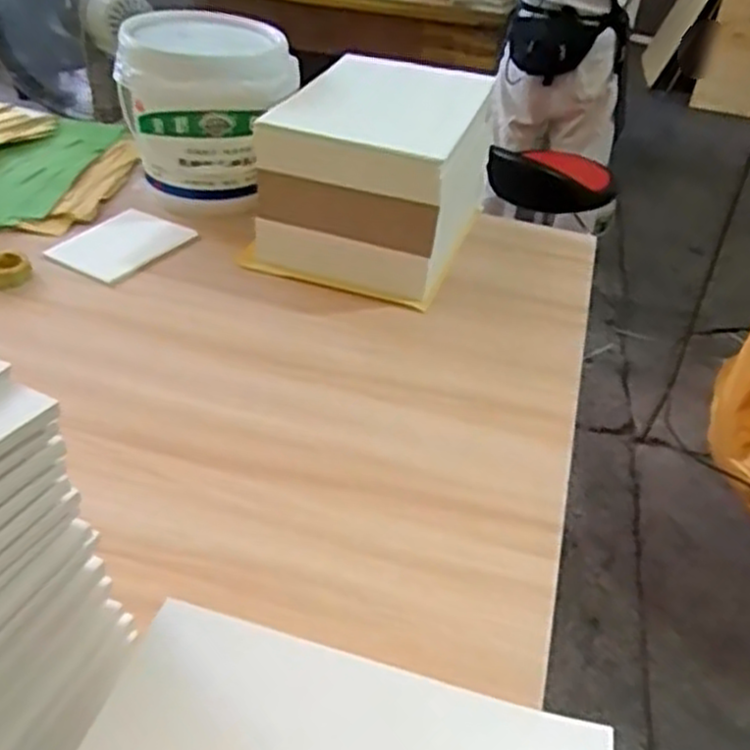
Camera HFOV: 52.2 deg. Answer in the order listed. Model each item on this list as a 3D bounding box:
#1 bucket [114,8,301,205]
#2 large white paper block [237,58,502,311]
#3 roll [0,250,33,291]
[{"bbox_3d":[-0.257,-0.410,1.196,0.272,0.224,0.233,-4,39,-13],"label":"bucket"},{"bbox_3d":[0.007,-0.310,1.179,0.284,0.222,0.371,16,39,12],"label":"large white paper block"},{"bbox_3d":[-0.499,-0.140,1.033,0.062,0.036,0.062,4,38,-3],"label":"roll"}]

